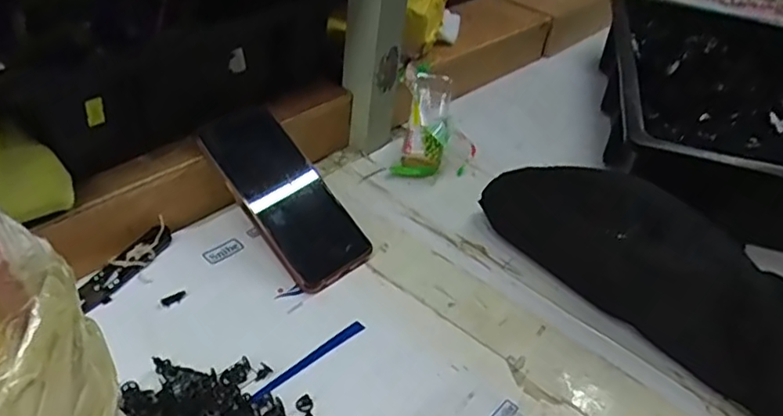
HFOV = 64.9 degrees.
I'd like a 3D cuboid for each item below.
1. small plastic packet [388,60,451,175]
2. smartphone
[{"bbox_3d":[0.033,-0.096,0.647,0.057,0.048,0.133,9,56,1],"label":"small plastic packet"},{"bbox_3d":[-0.088,-0.012,0.515,0.078,0.013,0.167,-28,74,-36],"label":"smartphone"}]

